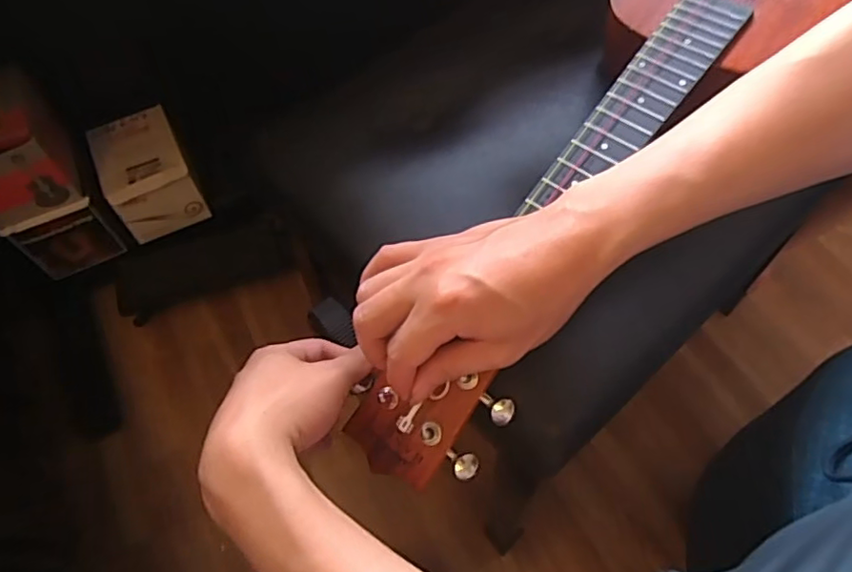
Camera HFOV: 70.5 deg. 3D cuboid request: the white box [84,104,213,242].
[{"bbox_3d":[-0.424,-0.171,0.929,0.119,0.108,0.156,-25,61,-12],"label":"white box"}]

